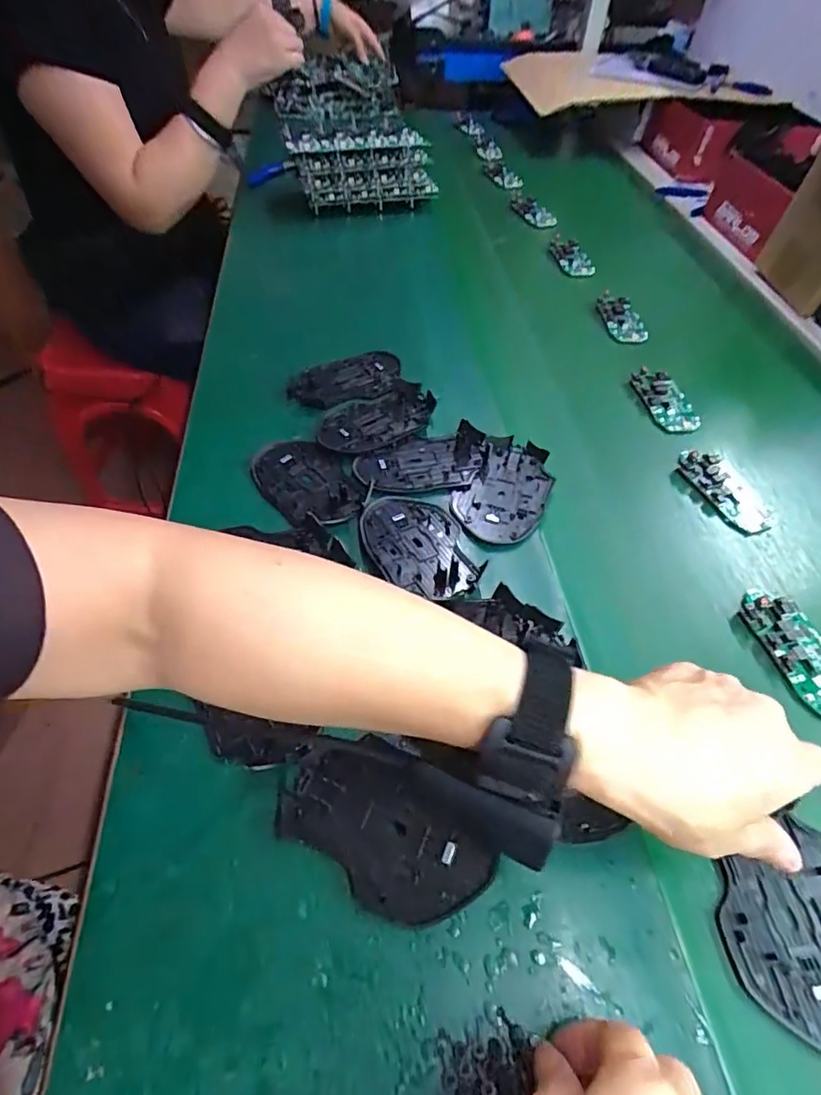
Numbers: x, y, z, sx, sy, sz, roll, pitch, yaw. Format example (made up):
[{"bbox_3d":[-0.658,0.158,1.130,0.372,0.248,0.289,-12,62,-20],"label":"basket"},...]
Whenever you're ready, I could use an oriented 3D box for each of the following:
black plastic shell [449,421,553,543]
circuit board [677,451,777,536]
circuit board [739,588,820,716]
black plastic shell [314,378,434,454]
[{"bbox_3d":[0.077,-0.052,0.459,0.081,0.019,0.113,7,53,1],"label":"black plastic shell"},{"bbox_3d":[0.276,-0.051,0.481,0.039,0.015,0.096,-21,57,-19],"label":"circuit board"},{"bbox_3d":[0.274,0.071,0.387,0.044,0.011,0.098,-15,55,-15],"label":"circuit board"},{"bbox_3d":[-0.032,-0.121,0.507,0.112,0.014,0.073,-21,57,-19],"label":"black plastic shell"}]

